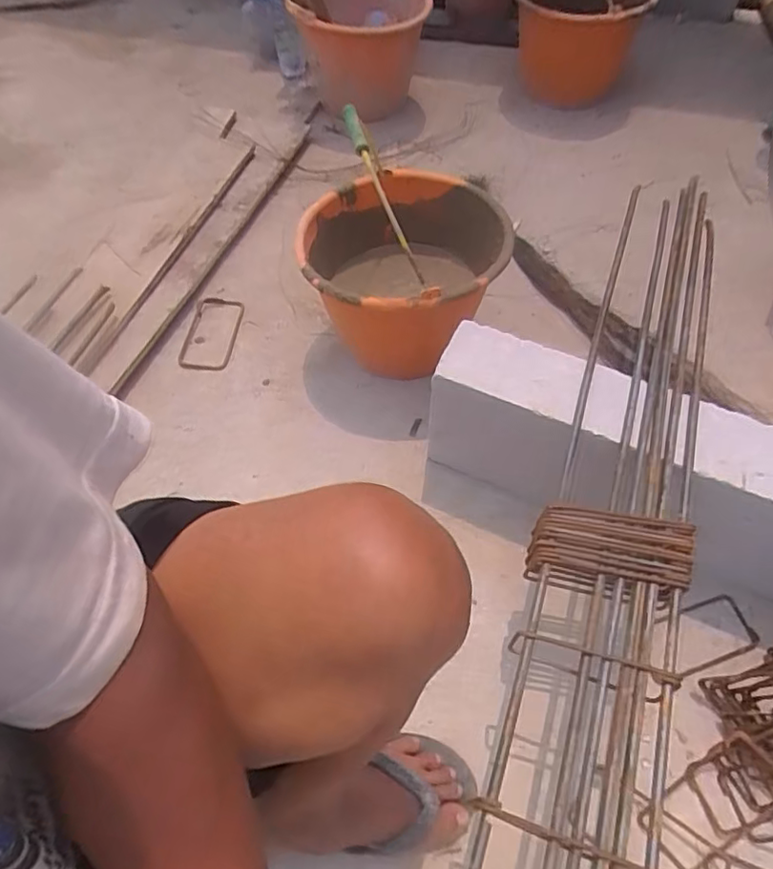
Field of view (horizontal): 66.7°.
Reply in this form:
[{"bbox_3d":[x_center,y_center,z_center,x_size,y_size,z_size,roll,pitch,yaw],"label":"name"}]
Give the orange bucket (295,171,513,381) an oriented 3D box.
[{"bbox_3d":[0.026,-0.249,0.968,0.311,0.243,0.330,0,58,0],"label":"orange bucket"}]

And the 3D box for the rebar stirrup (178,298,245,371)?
[{"bbox_3d":[-0.312,-0.183,1.049,0.090,0.014,0.186,4,57,3],"label":"rebar stirrup"}]

